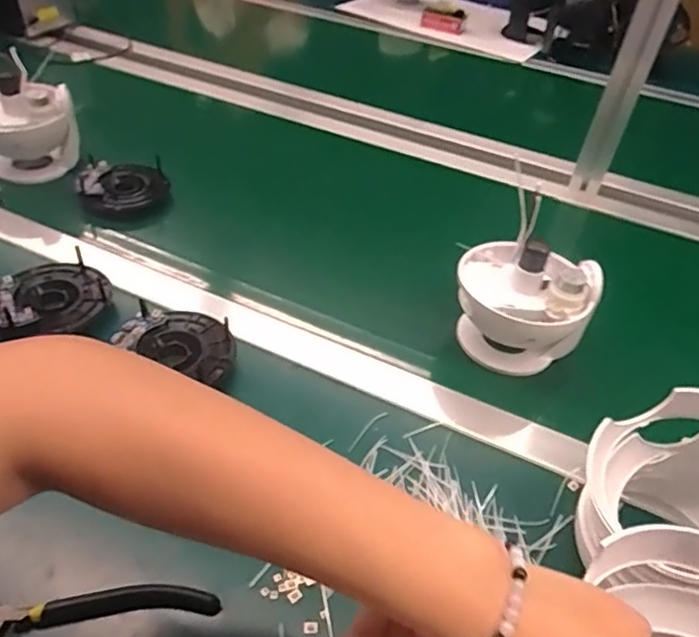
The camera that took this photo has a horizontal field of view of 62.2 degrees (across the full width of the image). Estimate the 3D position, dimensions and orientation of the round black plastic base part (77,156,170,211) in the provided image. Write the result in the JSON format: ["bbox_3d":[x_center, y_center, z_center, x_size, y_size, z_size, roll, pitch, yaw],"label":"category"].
[{"bbox_3d":[-0.259,-0.149,0.669,0.092,0.050,0.082,-14,46,-22],"label":"round black plastic base part"}]

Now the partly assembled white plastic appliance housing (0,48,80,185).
[{"bbox_3d":[-0.384,-0.222,0.678,0.111,0.111,0.108,37,50,28],"label":"partly assembled white plastic appliance housing"}]

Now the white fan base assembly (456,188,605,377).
[{"bbox_3d":[0.156,-0.023,0.528,0.105,0.132,0.118,-24,51,-30],"label":"white fan base assembly"}]

